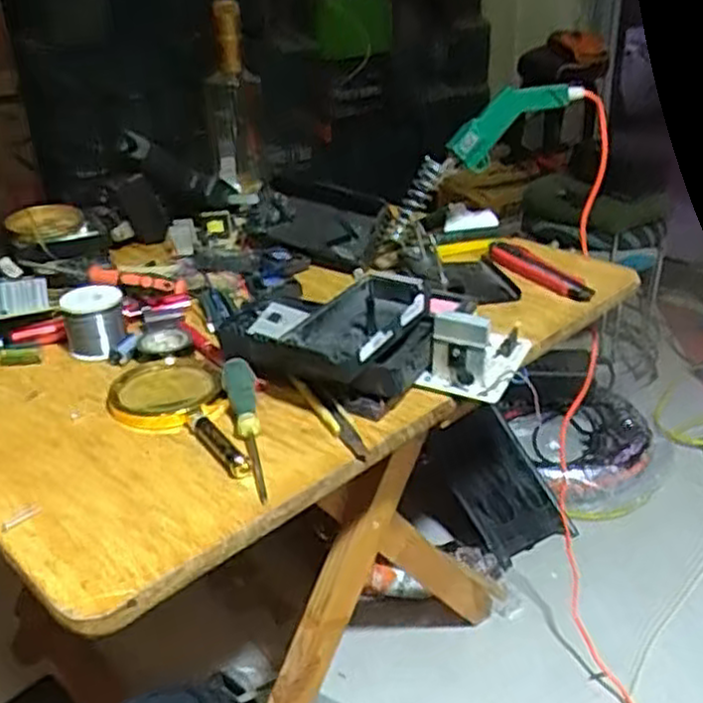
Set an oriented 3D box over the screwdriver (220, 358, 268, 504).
[{"bbox_3d":[-0.076,0.055,0.558,0.025,0.022,0.155,-10,42,-12],"label":"screwdriver"}]

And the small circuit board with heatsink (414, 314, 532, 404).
[{"bbox_3d":[0.108,-0.011,0.625,0.065,0.060,0.107,12,32,24],"label":"small circuit board with heatsink"}]

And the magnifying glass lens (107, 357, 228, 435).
[{"bbox_3d":[-0.149,0.032,0.603,0.087,0.012,0.095,-10,30,-15],"label":"magnifying glass lens"}]

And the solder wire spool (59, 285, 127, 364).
[{"bbox_3d":[-0.234,-0.030,0.681,0.053,0.048,0.062,-13,31,-20],"label":"solder wire spool"}]

